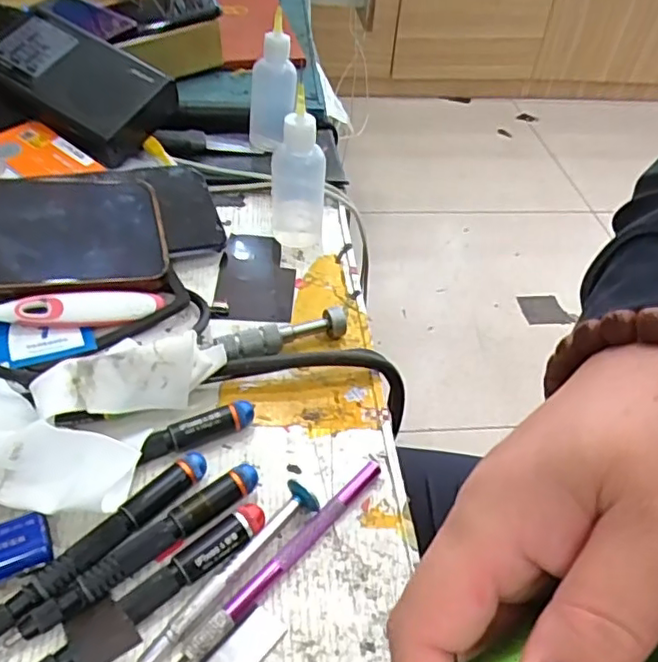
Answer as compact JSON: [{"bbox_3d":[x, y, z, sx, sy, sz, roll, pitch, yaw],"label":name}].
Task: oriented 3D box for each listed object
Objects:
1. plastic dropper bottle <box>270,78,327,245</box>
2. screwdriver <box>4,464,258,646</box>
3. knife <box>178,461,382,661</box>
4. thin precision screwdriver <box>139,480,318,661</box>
[{"bbox_3d":[-0.020,-0.105,0.399,0.035,0.100,0.029,2,43,-3],"label":"plastic dropper bottle"},{"bbox_3d":[-0.075,0.090,0.252,0.107,0.015,0.012,-30,54,-31],"label":"screwdriver"},{"bbox_3d":[-0.022,0.097,0.253,0.010,0.008,0.134,33,50,26],"label":"knife"},{"bbox_3d":[-0.044,0.101,0.242,0.012,0.016,0.116,32,49,25],"label":"thin precision screwdriver"}]

